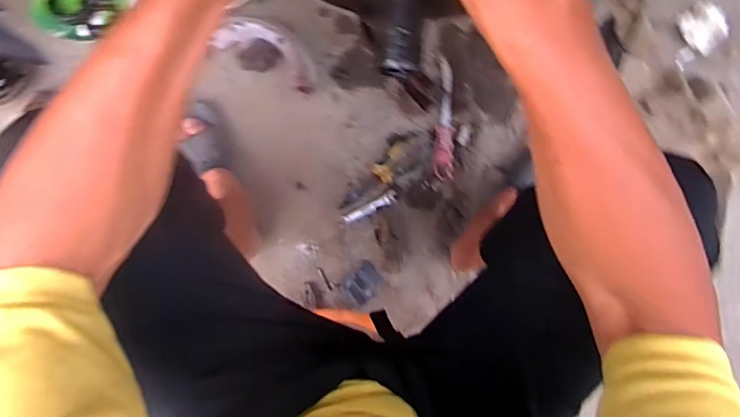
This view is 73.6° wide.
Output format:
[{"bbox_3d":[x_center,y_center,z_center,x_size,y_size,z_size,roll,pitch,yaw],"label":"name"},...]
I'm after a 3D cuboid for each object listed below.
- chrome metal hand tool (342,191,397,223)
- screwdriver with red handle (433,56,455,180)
[{"bbox_3d":[0.002,-0.001,0.903,0.105,0.007,0.020,-28,98,-1],"label":"chrome metal hand tool"},{"bbox_3d":[0.135,-0.157,0.886,0.037,0.022,0.207,-1,97,-5],"label":"screwdriver with red handle"}]

